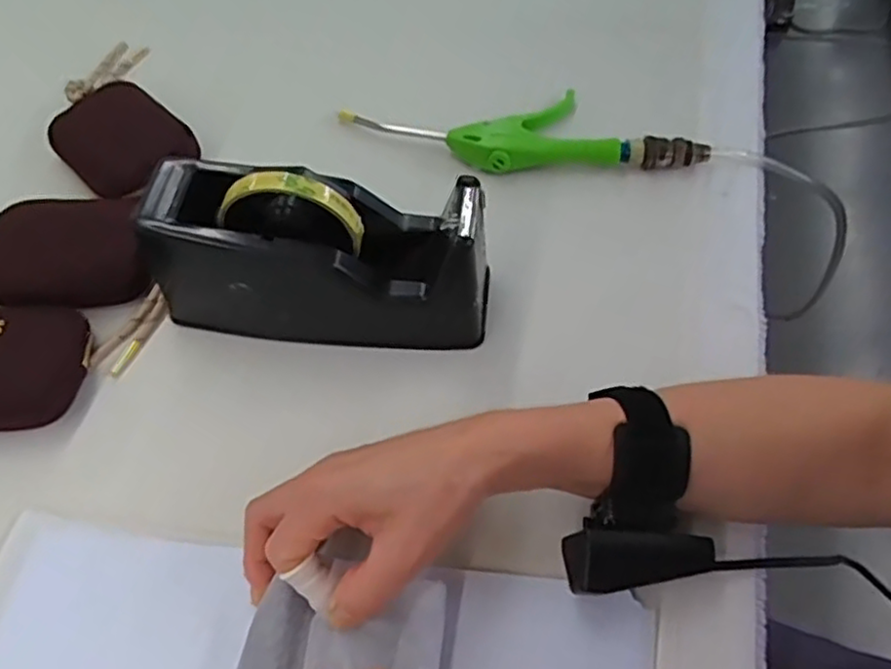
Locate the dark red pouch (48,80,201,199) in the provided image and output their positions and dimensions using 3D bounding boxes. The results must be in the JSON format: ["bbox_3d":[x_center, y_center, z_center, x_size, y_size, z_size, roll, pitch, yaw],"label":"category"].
[{"bbox_3d":[-0.248,-0.150,0.527,0.112,0.015,0.082,38,63,21],"label":"dark red pouch"}]

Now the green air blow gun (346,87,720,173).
[{"bbox_3d":[0.058,-0.162,0.542,0.272,0.028,0.079,1,56,-1],"label":"green air blow gun"}]

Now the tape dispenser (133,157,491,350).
[{"bbox_3d":[-0.074,-0.053,0.429,0.202,0.104,0.073,5,56,2],"label":"tape dispenser"}]

